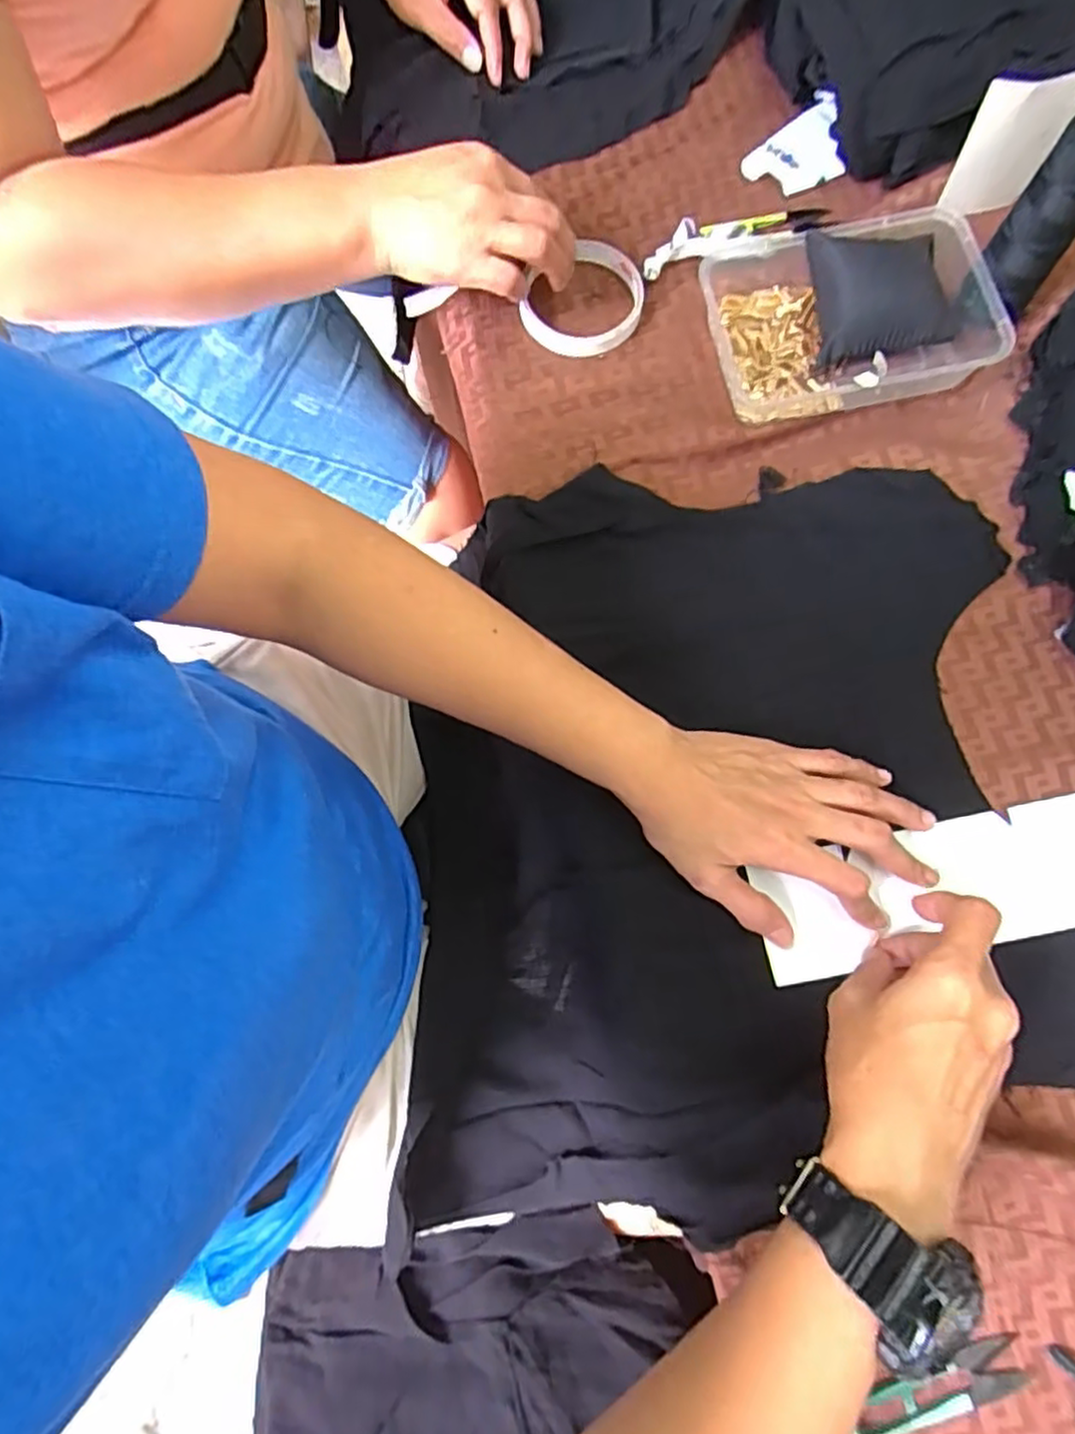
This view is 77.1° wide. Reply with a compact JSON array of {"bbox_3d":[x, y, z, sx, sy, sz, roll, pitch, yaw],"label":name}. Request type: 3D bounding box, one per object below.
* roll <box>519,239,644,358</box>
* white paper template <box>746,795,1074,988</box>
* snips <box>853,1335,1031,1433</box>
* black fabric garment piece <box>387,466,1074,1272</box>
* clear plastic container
[{"bbox_3d":[0.032,-0.284,0.458,0.088,0.016,0.073,-41,81,-8],"label":"roll"},{"bbox_3d":[0.244,0.100,0.393,0.229,0.005,0.072,-15,79,0],"label":"white paper template"},{"bbox_3d":[0.201,0.341,0.340,0.094,0.006,0.026,-19,79,-4],"label":"snips"},{"bbox_3d":[0.099,0.081,0.476,0.404,0.183,0.442,-7,78,-2],"label":"black fabric garment piece"},{"bbox_3d":[0.206,-0.266,0.443,0.178,0.047,0.130,-5,78,-1],"label":"clear plastic container"}]

